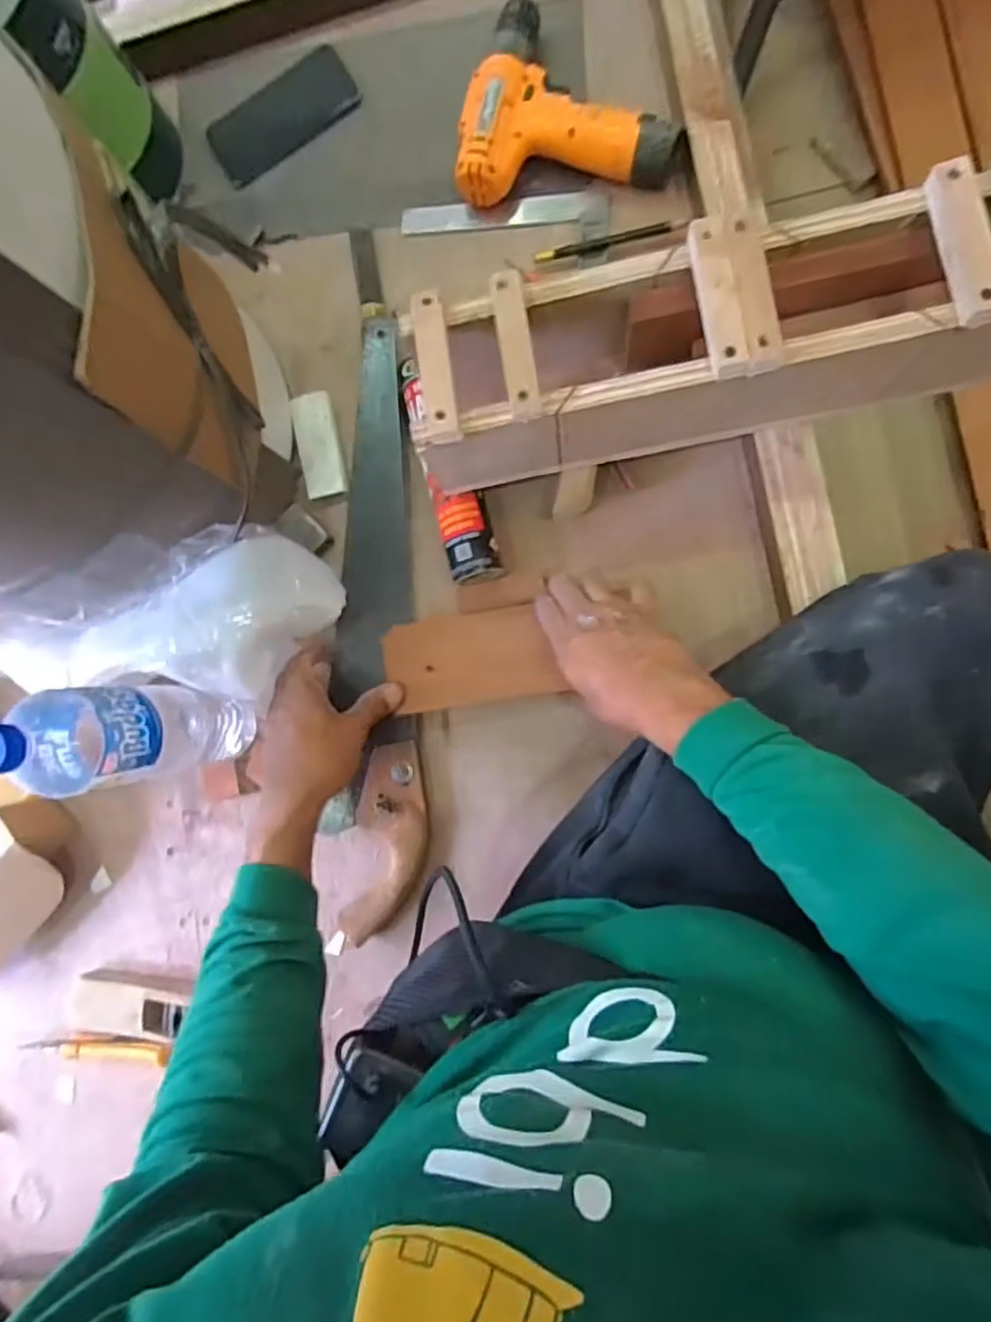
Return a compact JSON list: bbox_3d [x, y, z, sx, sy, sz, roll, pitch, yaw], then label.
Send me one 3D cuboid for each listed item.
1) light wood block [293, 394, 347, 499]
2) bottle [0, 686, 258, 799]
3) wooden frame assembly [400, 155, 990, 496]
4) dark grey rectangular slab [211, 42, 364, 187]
[{"bbox_3d":[-0.172,-0.212,0.657,0.042,0.014,0.105,-12,85,8],"label":"light wood block"},{"bbox_3d":[-0.288,0.059,0.538,0.077,0.253,0.073,-8,86,8],"label":"bottle"},{"bbox_3d":[0.158,-0.237,0.501,0.435,0.129,0.115,-11,85,8],"label":"wooden frame assembly"},{"bbox_3d":[-0.220,-0.561,0.686,0.157,0.010,0.088,-31,83,6],"label":"dark grey rectangular slab"}]

